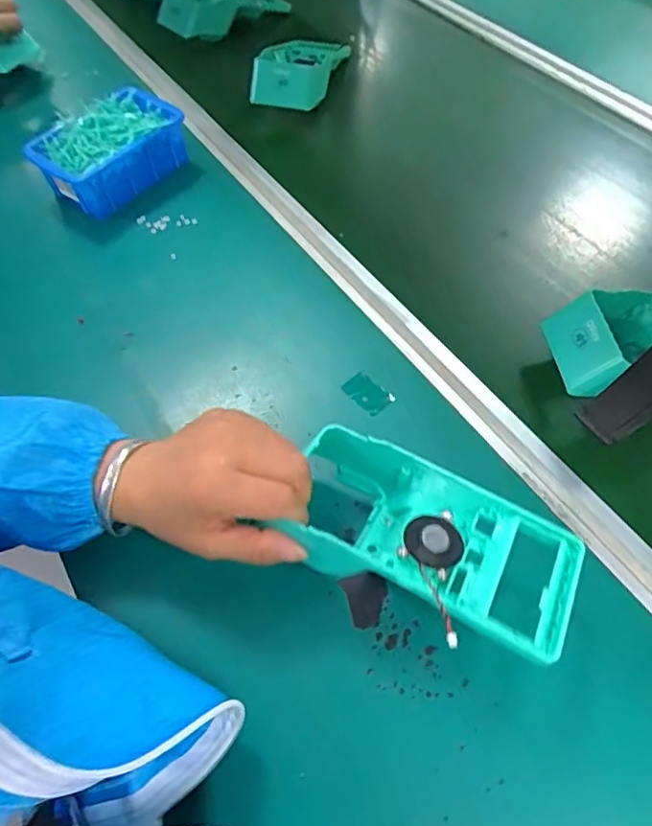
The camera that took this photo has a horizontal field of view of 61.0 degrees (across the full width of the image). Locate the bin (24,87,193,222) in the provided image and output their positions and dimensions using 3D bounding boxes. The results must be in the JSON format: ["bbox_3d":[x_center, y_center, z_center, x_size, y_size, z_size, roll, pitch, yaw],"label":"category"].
[{"bbox_3d":[-0.223,-0.276,0.575,0.097,0.066,0.142,31,63,20],"label":"bin"}]

